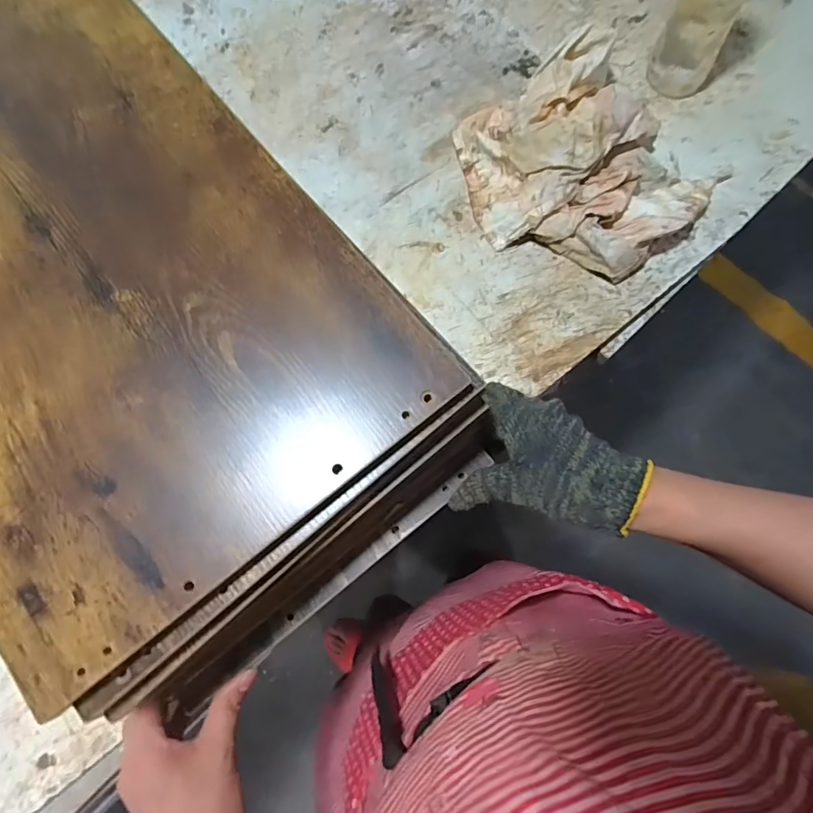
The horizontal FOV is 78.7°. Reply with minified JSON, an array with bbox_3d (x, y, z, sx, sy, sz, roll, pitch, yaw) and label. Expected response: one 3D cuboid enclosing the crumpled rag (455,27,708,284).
[{"bbox_3d":[0.170,-0.237,0.467,0.235,0.046,0.221,-40,79,-10],"label":"crumpled rag"}]

